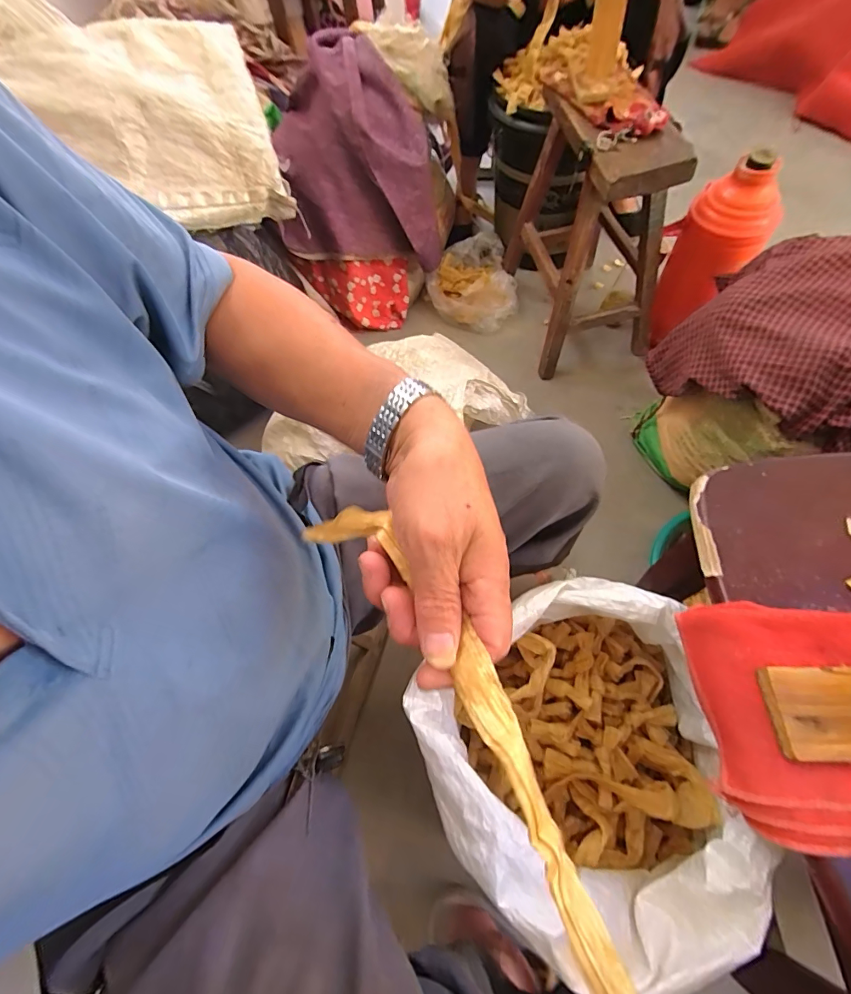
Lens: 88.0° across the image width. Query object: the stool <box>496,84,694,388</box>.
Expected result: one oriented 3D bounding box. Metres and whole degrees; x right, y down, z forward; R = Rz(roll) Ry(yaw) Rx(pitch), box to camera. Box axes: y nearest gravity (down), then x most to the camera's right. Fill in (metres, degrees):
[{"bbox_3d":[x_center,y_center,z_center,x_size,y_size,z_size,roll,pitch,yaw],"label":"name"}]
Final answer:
[{"bbox_3d":[0.342,-0.573,0.952,0.250,0.428,0.385,-13,62,0],"label":"stool"}]

